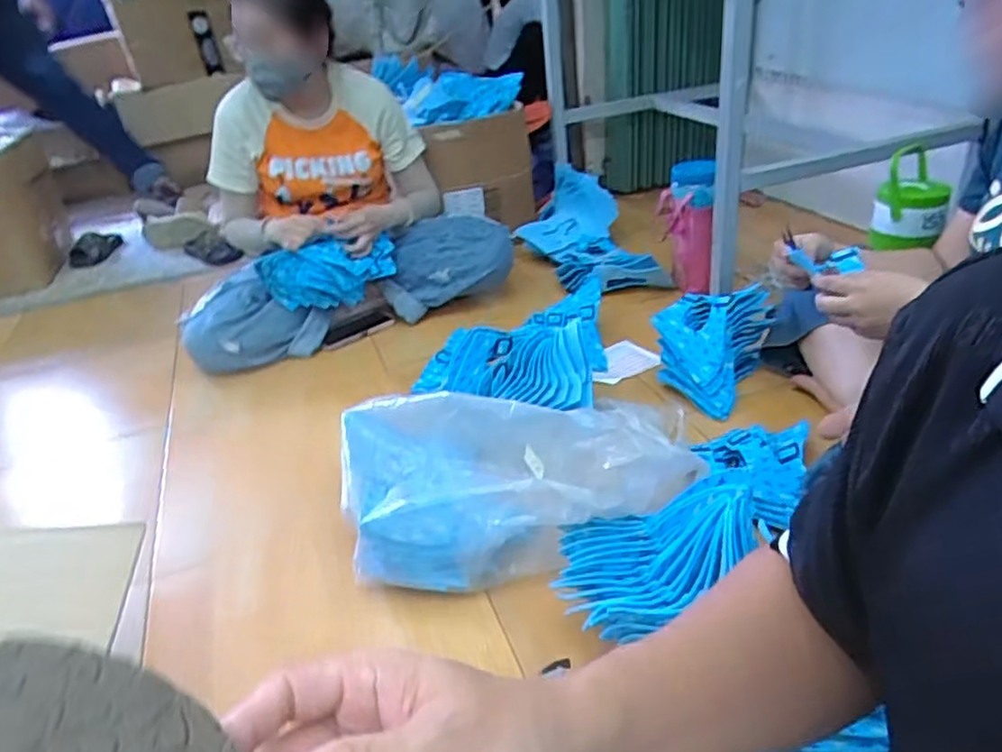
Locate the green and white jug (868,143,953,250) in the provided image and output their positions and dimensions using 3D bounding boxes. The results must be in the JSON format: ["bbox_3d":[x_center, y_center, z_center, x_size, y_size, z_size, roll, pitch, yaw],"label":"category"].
[{"bbox_3d":[0.730,-0.314,1.243,0.113,0.141,0.144,13,35,30],"label":"green and white jug"}]

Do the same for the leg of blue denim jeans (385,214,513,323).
[{"bbox_3d":[-0.113,-0.230,1.519,0.279,0.193,0.131,-5,30,4],"label":"leg of blue denim jeans"}]

